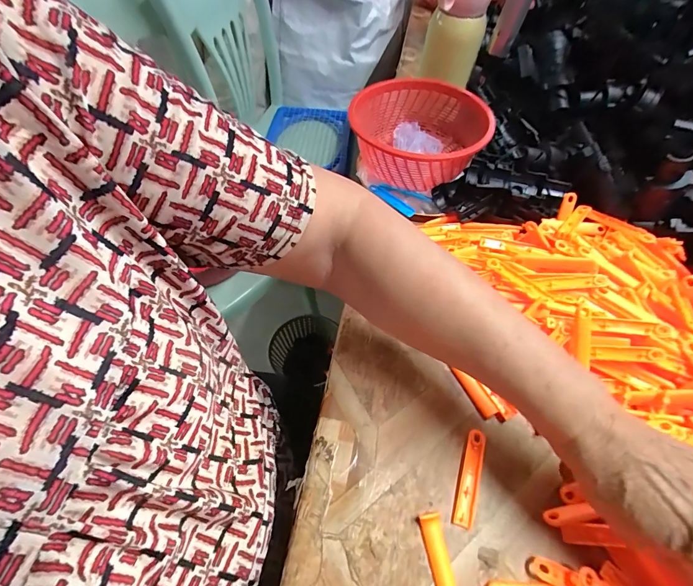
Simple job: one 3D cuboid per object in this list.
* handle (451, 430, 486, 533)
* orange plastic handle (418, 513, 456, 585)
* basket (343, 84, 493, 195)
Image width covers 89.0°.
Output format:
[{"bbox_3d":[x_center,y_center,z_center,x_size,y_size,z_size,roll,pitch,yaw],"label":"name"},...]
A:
[{"bbox_3d":[0.104,0.154,0.295,0.018,0.004,0.076,20,61,8],"label":"handle"},{"bbox_3d":[0.070,0.205,0.258,0.015,0.007,0.075,-8,61,-8],"label":"orange plastic handle"},{"bbox_3d":[0.095,-0.216,0.476,0.174,0.068,0.177,14,60,5],"label":"basket"}]

